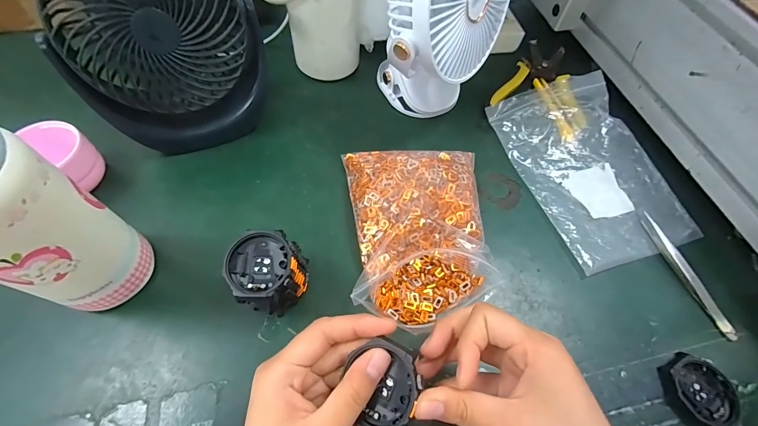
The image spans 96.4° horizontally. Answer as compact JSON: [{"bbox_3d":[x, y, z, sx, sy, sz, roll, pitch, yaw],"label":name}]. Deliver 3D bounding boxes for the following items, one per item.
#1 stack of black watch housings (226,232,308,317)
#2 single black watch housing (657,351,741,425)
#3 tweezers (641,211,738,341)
[{"bbox_3d":[-0.087,0.051,0.272,0.048,0.067,0.056,25,62,11],"label":"stack of black watch housings"},{"bbox_3d":[0.256,0.143,0.271,0.054,0.008,0.054,1,60,-2],"label":"single black watch housing"},{"bbox_3d":[0.290,0.056,0.322,0.016,0.006,0.125,-11,61,-9],"label":"tweezers"}]

